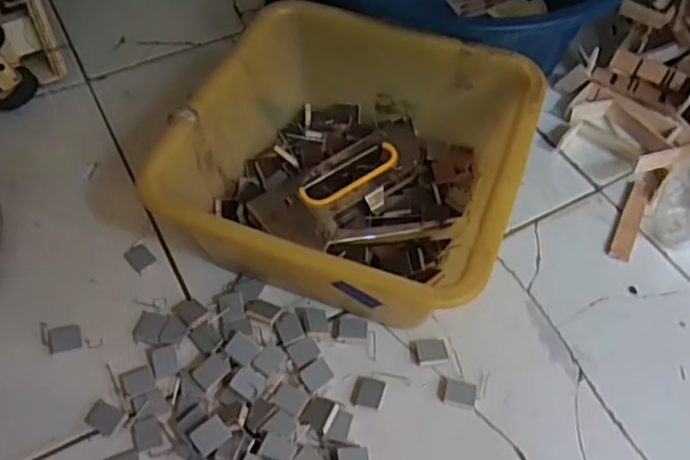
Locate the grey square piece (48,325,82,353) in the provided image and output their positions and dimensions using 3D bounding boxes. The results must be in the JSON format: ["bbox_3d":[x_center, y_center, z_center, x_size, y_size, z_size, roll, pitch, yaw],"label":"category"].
[{"bbox_3d":[-0.228,0.087,0.523,0.026,0.004,0.022,-10,55,-9],"label":"grey square piece"}]

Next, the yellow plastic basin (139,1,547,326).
[{"bbox_3d":[0.009,-0.050,0.559,0.261,0.121,0.262,17,55,11],"label":"yellow plastic basin"}]

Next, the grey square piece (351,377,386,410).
[{"bbox_3d":[0.018,0.126,0.499,0.024,0.004,0.025,14,55,9],"label":"grey square piece"}]

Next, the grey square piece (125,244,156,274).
[{"bbox_3d":[-0.184,0.024,0.575,0.026,0.004,0.020,37,61,23],"label":"grey square piece"}]

